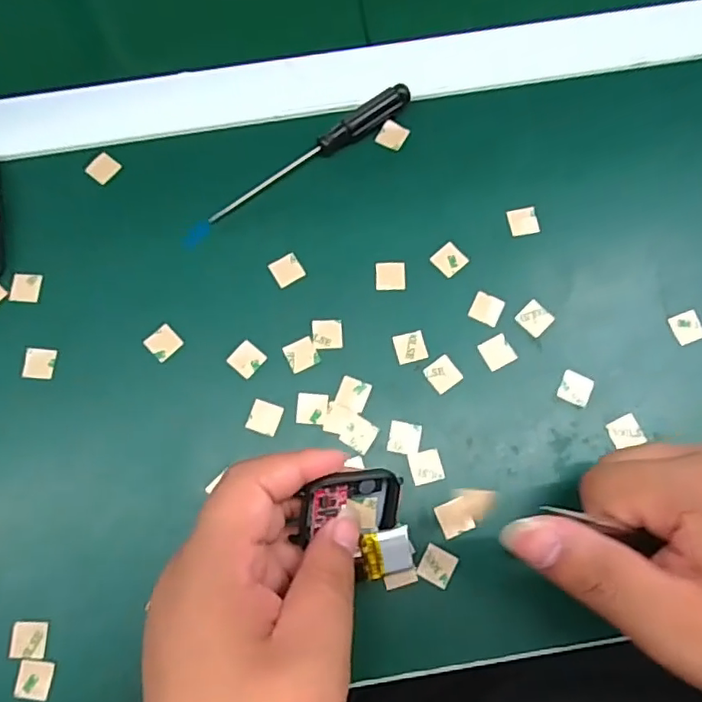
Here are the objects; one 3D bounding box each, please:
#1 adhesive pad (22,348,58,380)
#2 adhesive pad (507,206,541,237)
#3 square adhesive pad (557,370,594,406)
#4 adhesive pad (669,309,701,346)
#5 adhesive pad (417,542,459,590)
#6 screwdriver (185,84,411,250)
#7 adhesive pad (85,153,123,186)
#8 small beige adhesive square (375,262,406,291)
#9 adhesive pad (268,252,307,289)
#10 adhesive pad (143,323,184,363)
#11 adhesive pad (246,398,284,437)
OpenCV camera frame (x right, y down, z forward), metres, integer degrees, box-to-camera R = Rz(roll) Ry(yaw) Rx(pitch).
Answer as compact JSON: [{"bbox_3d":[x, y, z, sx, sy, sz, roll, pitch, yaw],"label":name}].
[{"bbox_3d":[-0.162,0.006,0.299,0.015,0.004,0.016,5,75,1],"label":"adhesive pad"},{"bbox_3d":[0.095,-0.072,0.316,0.016,0.004,0.015,-10,75,-3],"label":"adhesive pad"},{"bbox_3d":[0.114,0.019,0.290,0.015,0.004,0.016,25,76,7],"label":"square adhesive pad"},{"bbox_3d":[0.175,-0.013,0.299,0.016,0.004,0.016,-19,76,-5],"label":"adhesive pad"},{"bbox_3d":[0.041,0.101,0.270,0.015,0.004,0.016,28,77,7],"label":"adhesive pad"},{"bbox_3d":[-0.030,-0.105,0.321,0.150,0.014,0.012,-35,77,-9],"label":"screwdriver"},{"bbox_3d":[-0.141,-0.104,0.327,0.015,0.004,0.016,38,78,10],"label":"adhesive pad"},{"bbox_3d":[0.021,-0.041,0.308,0.016,0.004,0.015,-1,75,0],"label":"small beige adhesive square"},{"bbox_3d":[-0.034,-0.044,0.312,0.016,0.004,0.015,-28,79,-9],"label":"adhesive pad"},{"bbox_3d":[-0.098,-0.005,0.301,0.015,0.004,0.016,-43,79,-10],"label":"adhesive pad"},{"bbox_3d":[-0.043,0.033,0.289,0.015,0.004,0.016,17,76,5],"label":"adhesive pad"}]

